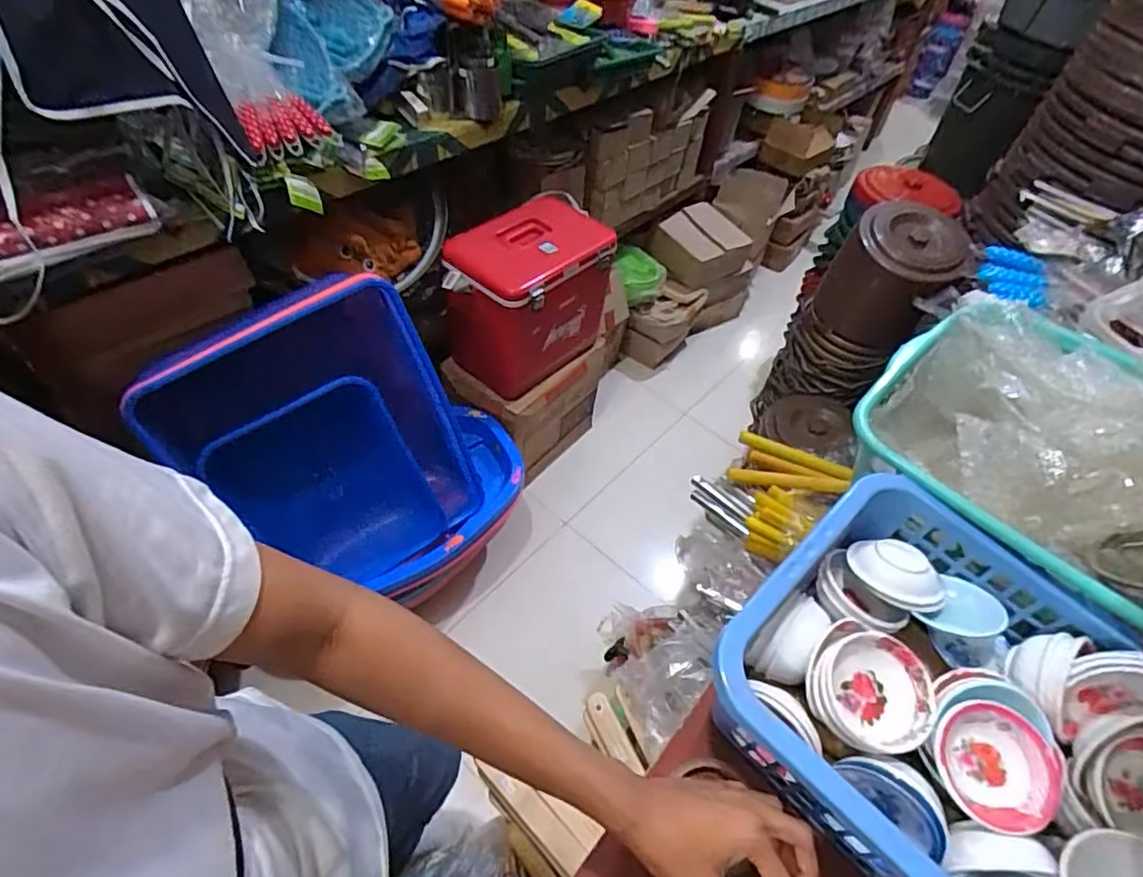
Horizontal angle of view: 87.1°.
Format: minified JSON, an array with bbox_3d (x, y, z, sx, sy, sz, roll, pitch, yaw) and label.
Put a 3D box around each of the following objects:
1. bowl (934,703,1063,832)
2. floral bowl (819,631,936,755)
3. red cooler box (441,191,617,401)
[{"bbox_3d":[0.332,0.257,0.475,0.080,0.037,0.084,-7,65,16],"label":"bowl"},{"bbox_3d":[0.254,0.214,0.507,0.086,0.040,0.086,2,63,-4],"label":"floral bowl"},{"bbox_3d":[-0.103,-0.329,1.487,0.257,0.377,0.374,28,52,17],"label":"red cooler box"}]

